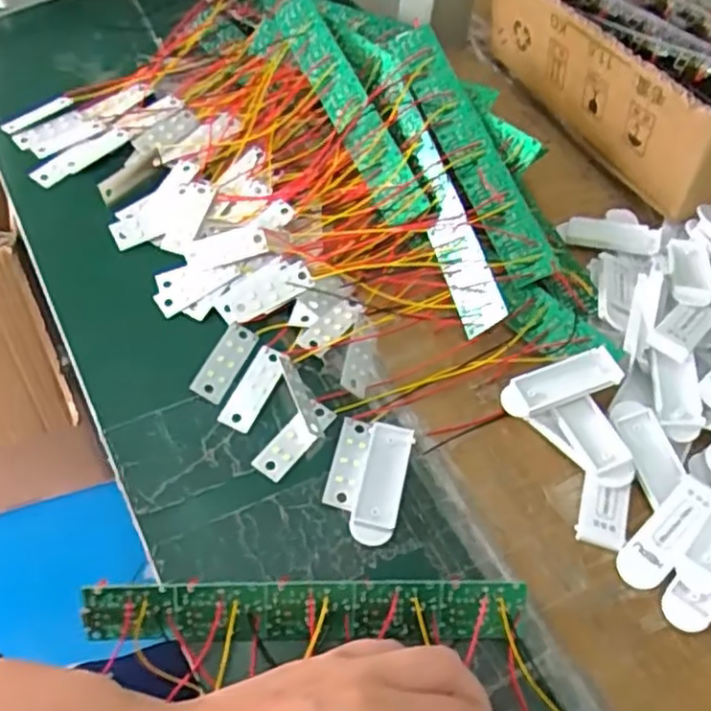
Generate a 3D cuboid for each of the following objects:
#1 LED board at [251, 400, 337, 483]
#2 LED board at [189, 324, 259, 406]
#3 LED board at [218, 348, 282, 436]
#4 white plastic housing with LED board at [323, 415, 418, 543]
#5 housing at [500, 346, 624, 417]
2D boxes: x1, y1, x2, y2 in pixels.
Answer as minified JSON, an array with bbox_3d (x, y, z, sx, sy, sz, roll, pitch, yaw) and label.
[{"bbox_3d":[-0.029,0.039,0.341,0.016,0.004,0.046,33,59,18],"label":"LED board"},{"bbox_3d":[-0.067,0.003,0.362,0.016,0.005,0.045,21,56,10],"label":"LED board"},{"bbox_3d":[-0.051,0.016,0.354,0.017,0.004,0.046,24,56,12],"label":"LED board"},{"bbox_3d":[0.005,0.057,0.332,0.035,0.005,0.058,13,55,4],"label":"white plastic housing with LED board"},{"bbox_3d":[0.100,0.014,0.348,0.060,0.007,0.020,-13,57,-14],"label":"housing"}]

